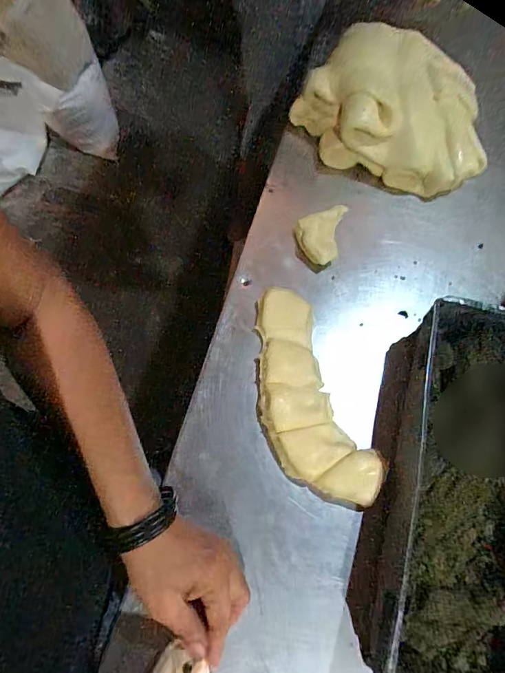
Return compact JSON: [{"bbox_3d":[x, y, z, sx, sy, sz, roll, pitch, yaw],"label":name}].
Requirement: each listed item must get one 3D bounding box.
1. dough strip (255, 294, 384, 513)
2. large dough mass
[{"bbox_3d":[0.053,0.057,0.430,0.089,0.023,0.232,-13,68,-10],"label":"dough strip"},{"bbox_3d":[0.190,-0.298,0.547,0.258,0.086,0.189,36,68,11],"label":"large dough mass"}]

